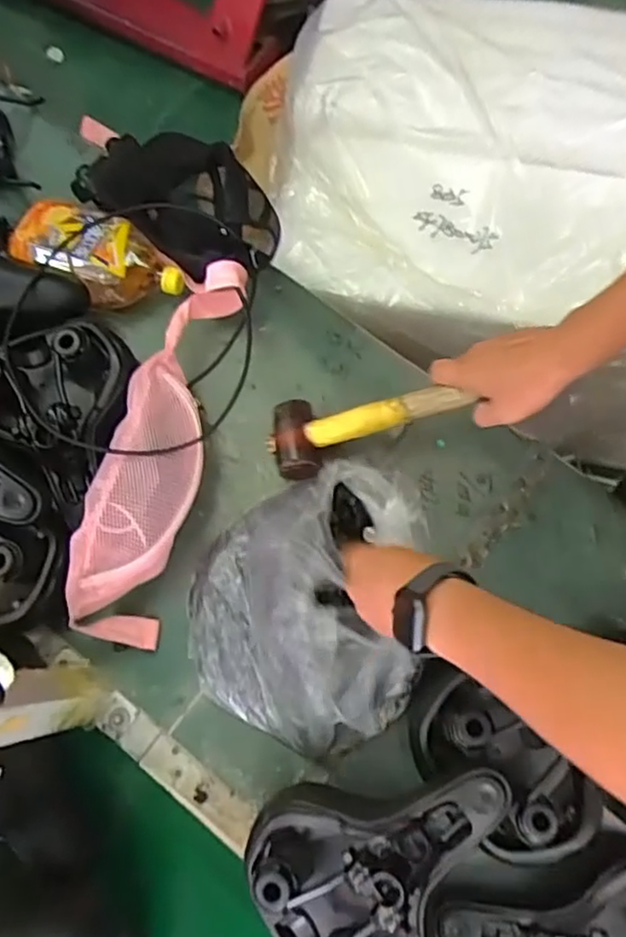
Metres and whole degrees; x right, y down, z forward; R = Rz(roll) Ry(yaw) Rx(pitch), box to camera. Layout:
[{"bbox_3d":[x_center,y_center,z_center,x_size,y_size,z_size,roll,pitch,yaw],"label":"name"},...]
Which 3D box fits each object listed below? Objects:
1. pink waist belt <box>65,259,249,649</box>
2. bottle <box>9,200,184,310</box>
[{"bbox_3d":[-0.168,-0.026,0.715,0.110,0.075,0.421,10,74,5],"label":"pink waist belt"},{"bbox_3d":[-0.260,-0.255,0.816,0.202,0.089,0.103,26,76,9],"label":"bottle"}]

